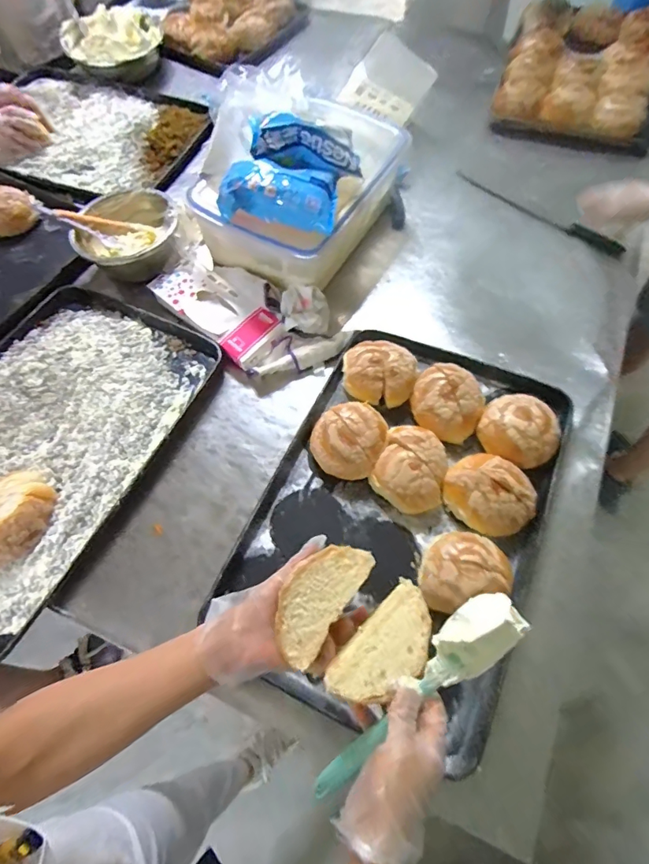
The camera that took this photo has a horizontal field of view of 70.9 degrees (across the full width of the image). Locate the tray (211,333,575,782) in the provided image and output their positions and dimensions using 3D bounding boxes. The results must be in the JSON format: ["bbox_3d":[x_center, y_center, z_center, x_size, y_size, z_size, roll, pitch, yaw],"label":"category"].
[{"bbox_3d":[0.119,0.110,0.682,0.398,0.068,0.581,22,66,10],"label":"tray"}]

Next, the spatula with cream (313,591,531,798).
[{"bbox_3d":[0.074,0.243,0.410,0.048,0.019,0.257,45,103,19],"label":"spatula with cream"}]

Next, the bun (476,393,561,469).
[{"bbox_3d":[0.307,0.001,0.730,0.123,0.070,0.108,41,72,20],"label":"bun"}]

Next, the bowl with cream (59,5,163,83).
[{"bbox_3d":[-0.583,-1.090,1.270,0.252,0.101,0.212,-31,68,-14],"label":"bowl with cream"}]

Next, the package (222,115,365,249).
[{"bbox_3d":[-0.054,-0.449,0.800,0.199,0.114,0.220,20,66,13],"label":"package"}]

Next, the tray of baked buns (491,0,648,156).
[{"bbox_3d":[0.657,-0.908,1.153,0.389,0.085,0.510,20,66,9],"label":"tray of baked buns"}]

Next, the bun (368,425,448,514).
[{"bbox_3d":[0.139,0.053,0.709,0.107,0.054,0.120,24,67,12],"label":"bun"}]

